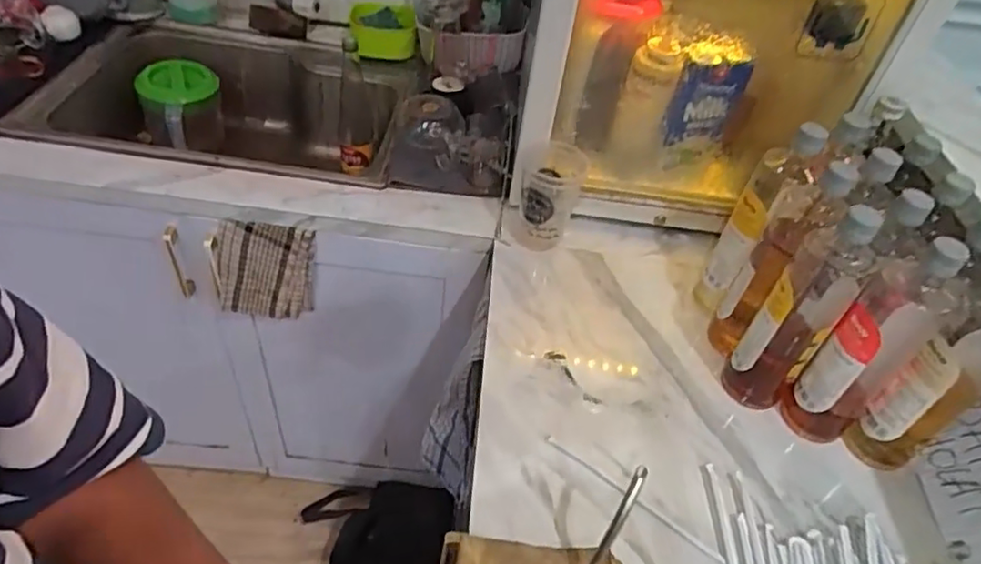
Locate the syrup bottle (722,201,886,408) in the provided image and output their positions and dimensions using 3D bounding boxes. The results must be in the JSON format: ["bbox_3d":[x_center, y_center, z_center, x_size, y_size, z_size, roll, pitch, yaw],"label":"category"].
[{"bbox_3d":[0.328,0.026,0.679,0.073,0.262,0.079,32,50,23],"label":"syrup bottle"}]

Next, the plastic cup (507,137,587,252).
[{"bbox_3d":[0.078,-0.113,0.871,0.088,0.123,0.091,4,45,-4],"label":"plastic cup"}]

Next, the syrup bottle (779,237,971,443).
[{"bbox_3d":[0.385,0.066,0.655,0.069,0.270,0.071,4,45,-4],"label":"syrup bottle"}]

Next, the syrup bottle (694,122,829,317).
[{"bbox_3d":[0.306,-0.058,0.763,0.056,0.270,0.075,28,48,20],"label":"syrup bottle"}]

